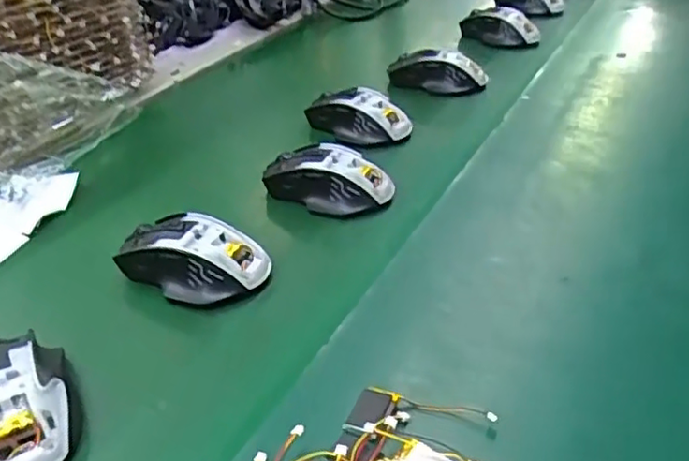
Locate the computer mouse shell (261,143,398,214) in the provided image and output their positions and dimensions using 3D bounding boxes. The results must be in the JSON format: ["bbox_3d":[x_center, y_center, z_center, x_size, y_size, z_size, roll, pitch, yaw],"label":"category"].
[{"bbox_3d":[-0.014,-0.046,0.555,0.110,0.037,0.064,20,36,24],"label":"computer mouse shell"}]

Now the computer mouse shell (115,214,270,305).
[{"bbox_3d":[-0.111,0.017,0.466,0.106,0.035,0.062,14,34,15],"label":"computer mouse shell"}]

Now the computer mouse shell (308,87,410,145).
[{"bbox_3d":[0.011,-0.119,0.649,0.107,0.033,0.055,16,34,18],"label":"computer mouse shell"}]

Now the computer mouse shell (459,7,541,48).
[{"bbox_3d":[0.212,-0.279,0.877,0.112,0.040,0.064,13,33,14],"label":"computer mouse shell"}]

